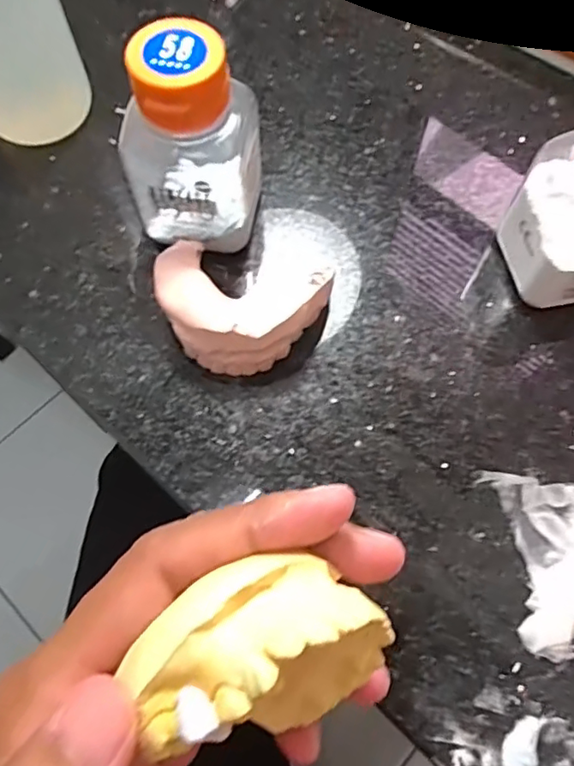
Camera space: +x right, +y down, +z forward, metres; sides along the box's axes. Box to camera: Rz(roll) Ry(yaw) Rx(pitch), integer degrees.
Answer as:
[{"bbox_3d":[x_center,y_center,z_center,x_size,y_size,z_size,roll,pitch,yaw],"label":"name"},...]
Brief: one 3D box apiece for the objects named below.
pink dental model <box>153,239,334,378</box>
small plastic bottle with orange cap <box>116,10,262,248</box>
[{"bbox_3d":[-0.015,-0.030,0.204,0.057,0.023,0.048,-10,69,-4],"label":"pink dental model"},{"bbox_3d":[-0.033,-0.079,0.196,0.044,0.071,0.033,1,68,0],"label":"small plastic bottle with orange cap"}]

